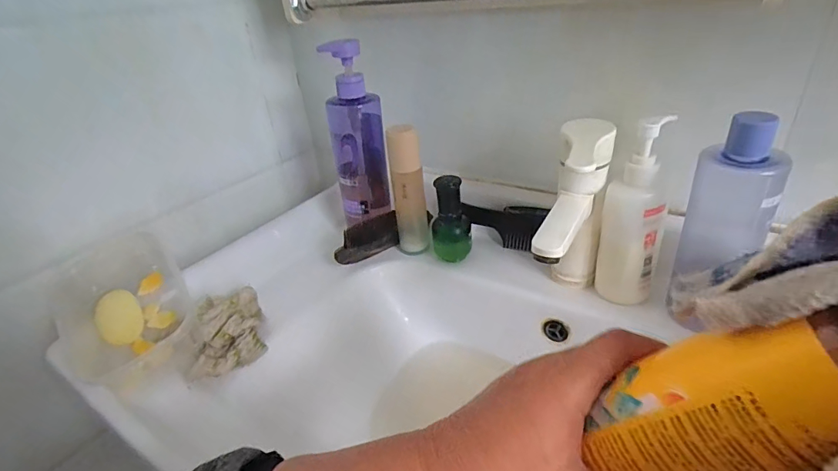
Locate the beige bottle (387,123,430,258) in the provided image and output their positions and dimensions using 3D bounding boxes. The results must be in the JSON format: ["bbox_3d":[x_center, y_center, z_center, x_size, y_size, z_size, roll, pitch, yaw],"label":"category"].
[{"bbox_3d":[-0.012,-0.054,0.551,0.039,0.165,0.033,-2,31,5],"label":"beige bottle"}]

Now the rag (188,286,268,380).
[{"bbox_3d":[-0.200,0.105,0.455,0.070,0.052,0.092,-15,32,-17],"label":"rag"}]

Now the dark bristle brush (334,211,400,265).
[{"bbox_3d":[-0.067,0.009,0.575,0.016,0.054,0.101,23,40,39],"label":"dark bristle brush"}]

